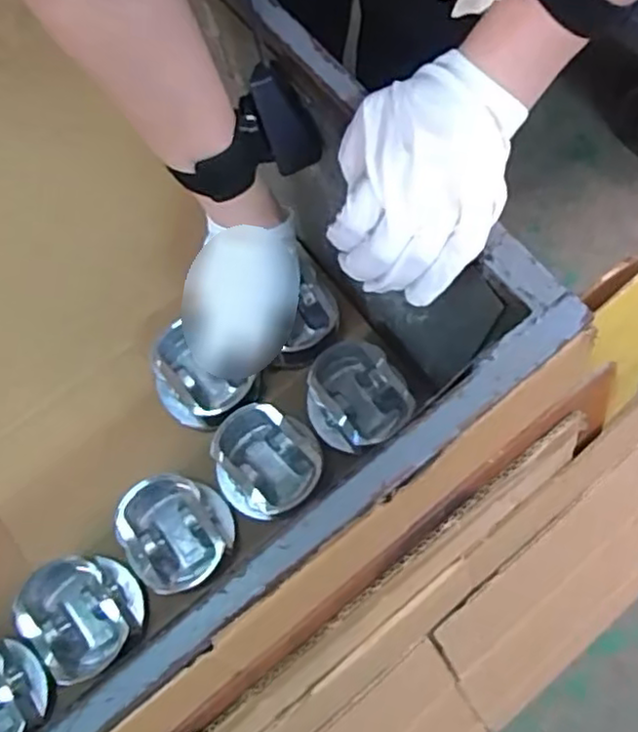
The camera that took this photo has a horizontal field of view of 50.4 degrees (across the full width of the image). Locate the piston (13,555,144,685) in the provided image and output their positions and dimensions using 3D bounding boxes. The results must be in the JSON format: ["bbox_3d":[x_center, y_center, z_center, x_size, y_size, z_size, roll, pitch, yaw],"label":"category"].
[{"bbox_3d":[-0.194,0.202,0.555,0.088,0.050,0.098,-15,72,-2],"label":"piston"}]

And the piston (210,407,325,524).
[{"bbox_3d":[-0.047,0.084,0.587,0.092,0.056,0.087,0,74,1],"label":"piston"}]

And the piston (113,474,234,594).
[{"bbox_3d":[-0.122,0.143,0.575,0.096,0.048,0.089,-1,71,2],"label":"piston"}]

